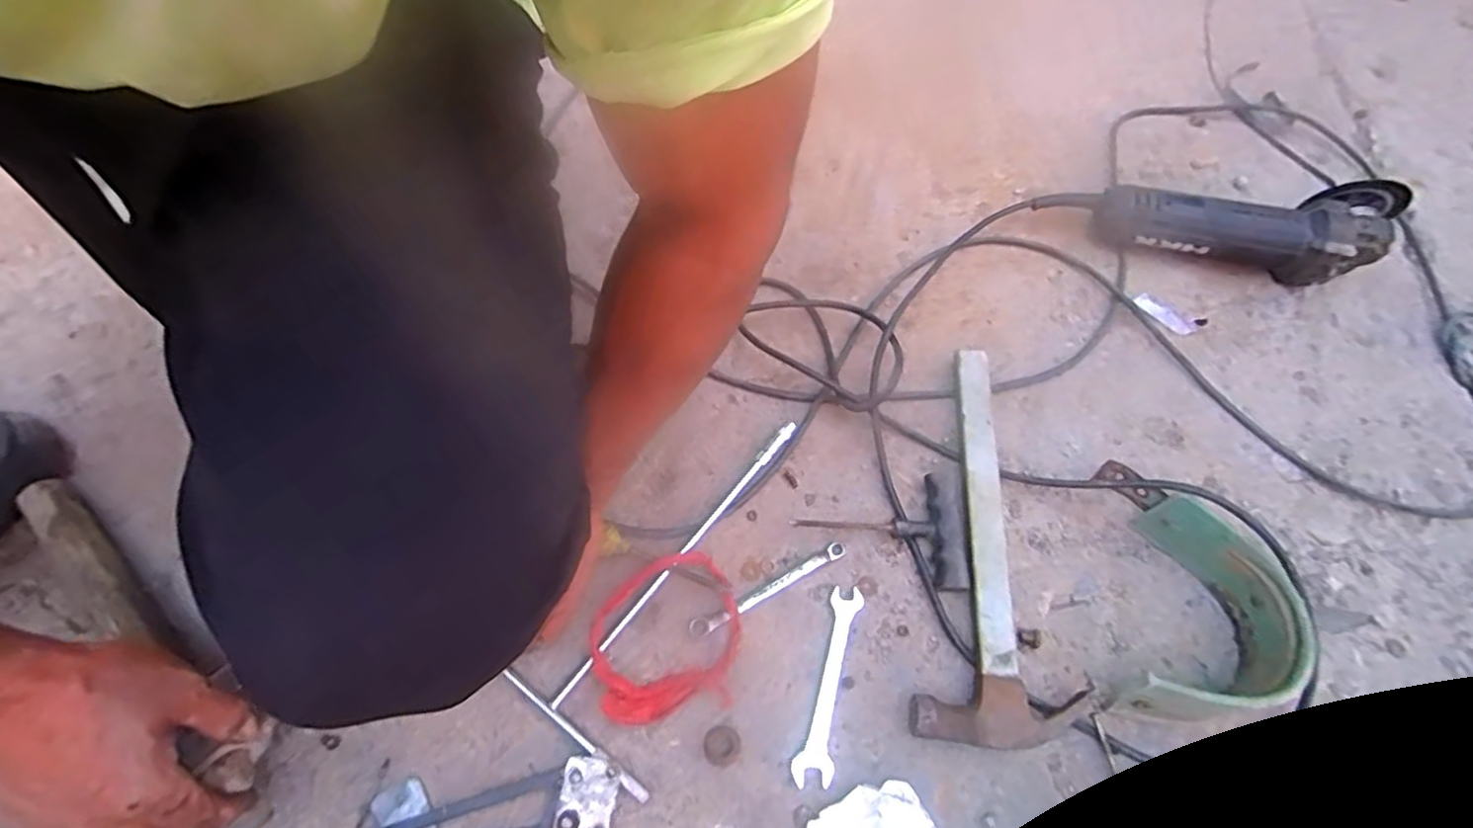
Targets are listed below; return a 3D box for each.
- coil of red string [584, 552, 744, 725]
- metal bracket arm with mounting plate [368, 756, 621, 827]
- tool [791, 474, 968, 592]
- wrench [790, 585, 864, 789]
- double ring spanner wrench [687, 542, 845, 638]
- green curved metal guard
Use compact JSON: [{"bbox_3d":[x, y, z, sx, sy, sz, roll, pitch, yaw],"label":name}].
[{"bbox_3d":[-0.053,0.164,0.496,0.111,0.015,0.113,1,62,-2],"label":"coil of red string"},{"bbox_3d":[-0.172,0.264,0.435,0.185,0.013,0.051,-7,63,-6],"label":"metal bracket arm with mounting plate"},{"bbox_3d":[0.119,0.087,0.545,0.134,0.026,0.095,9,62,2],"label":"tool"},{"bbox_3d":[0.068,0.198,0.493,0.027,0.005,0.139,15,63,5],"label":"wrench"},{"bbox_3d":[0.026,0.135,0.520,0.138,0.009,0.014,-26,67,-15],"label":"double ring spanner wrench"},{"bbox_3d":[0.352,0.155,0.495,0.106,0.071,0.163,24,64,9],"label":"green curved metal guard"}]

